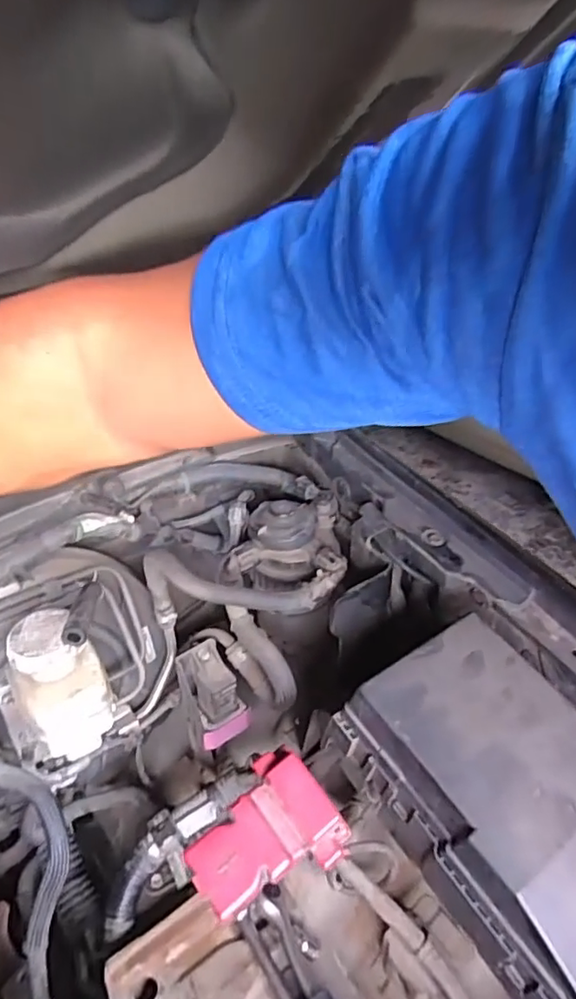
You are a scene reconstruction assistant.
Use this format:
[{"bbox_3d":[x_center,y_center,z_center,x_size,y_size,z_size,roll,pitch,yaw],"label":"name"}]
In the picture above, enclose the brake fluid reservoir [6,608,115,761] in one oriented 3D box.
[{"bbox_3d":[-0.181,0.147,0.470,0.064,0.091,0.075,-23,37,-27],"label":"brake fluid reservoir"}]

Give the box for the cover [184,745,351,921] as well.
[{"bbox_3d":[-0.015,0.230,0.396,0.098,0.033,0.076,-33,61,-24],"label":"cover"}]

